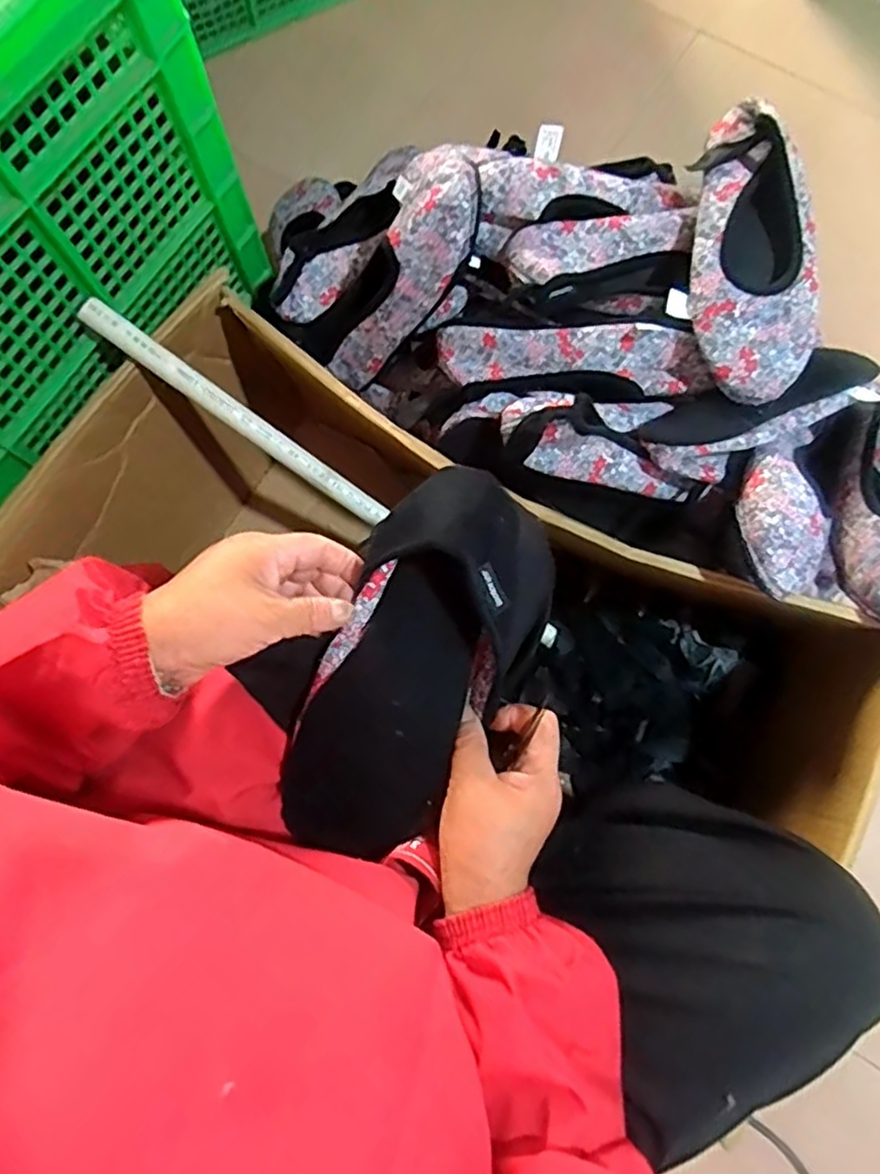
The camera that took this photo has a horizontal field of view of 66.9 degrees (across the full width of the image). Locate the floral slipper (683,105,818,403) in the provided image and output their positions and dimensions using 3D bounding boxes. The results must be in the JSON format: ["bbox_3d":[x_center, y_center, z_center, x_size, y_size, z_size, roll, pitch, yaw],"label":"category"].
[{"bbox_3d":[0.266,-0.293,0.572,0.104,0.058,0.256,-6,78,-1],"label":"floral slipper"}]

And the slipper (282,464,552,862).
[{"bbox_3d":[-0.016,0.048,0.402,0.114,0.062,0.236,27,91,6],"label":"slipper"}]

